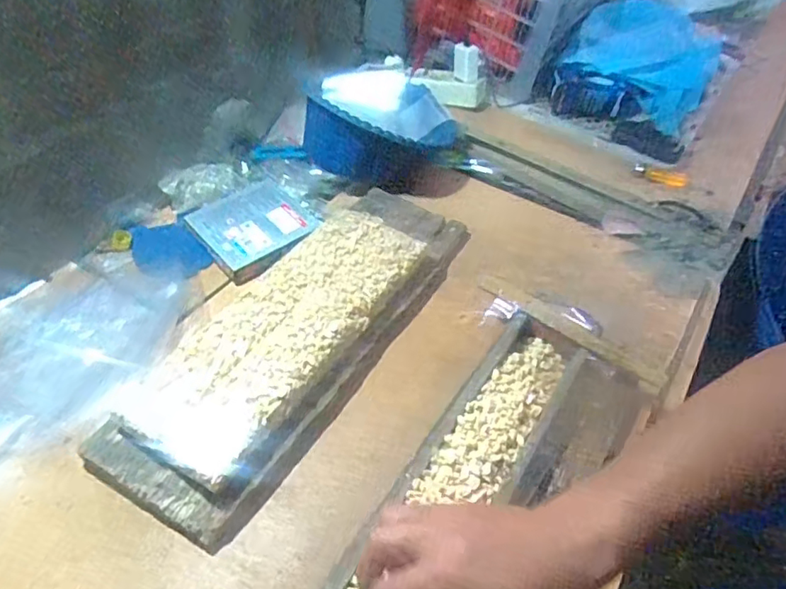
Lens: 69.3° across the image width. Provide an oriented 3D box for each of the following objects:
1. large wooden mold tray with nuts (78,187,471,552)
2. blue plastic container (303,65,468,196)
[{"bbox_3d":[-0.102,0.016,0.658,0.196,0.061,0.504,27,51,18],"label":"large wooden mold tray with nuts"},{"bbox_3d":[-0.017,-0.269,0.922,0.249,0.088,0.229,2,43,-5],"label":"blue plastic container"}]

